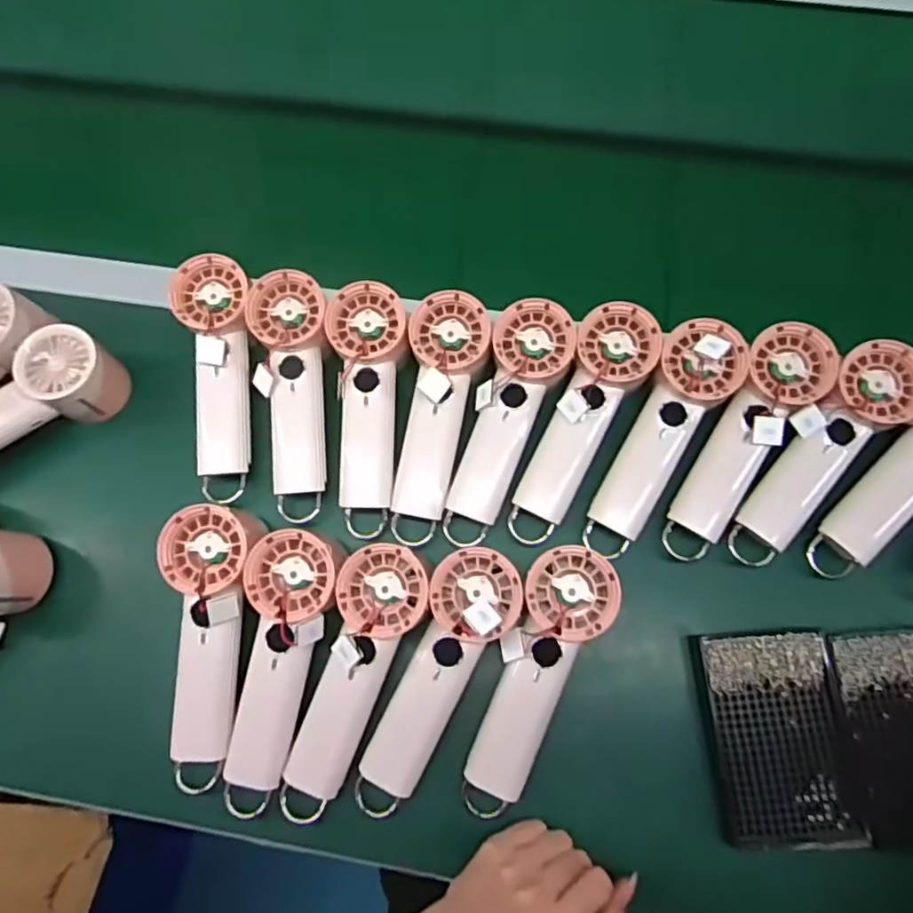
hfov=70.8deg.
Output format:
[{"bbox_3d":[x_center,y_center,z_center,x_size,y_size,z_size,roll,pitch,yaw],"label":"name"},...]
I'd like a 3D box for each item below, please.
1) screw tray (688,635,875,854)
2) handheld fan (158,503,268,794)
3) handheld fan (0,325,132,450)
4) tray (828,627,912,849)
[{"bbox_3d":[0.219,0.189,0.437,0.090,0.012,0.134,-5,73,1],"label":"screw tray"},{"bbox_3d":[-0.173,0.133,0.461,0.065,0.046,0.194,0,86,2],"label":"handheld fan"},{"bbox_3d":[-0.354,-0.039,0.513,0.169,0.054,0.068,-27,74,-6],"label":"handheld fan"},{"bbox_3d":[0.311,0.185,0.435,0.091,0.016,0.130,-4,73,1],"label":"tray"}]

